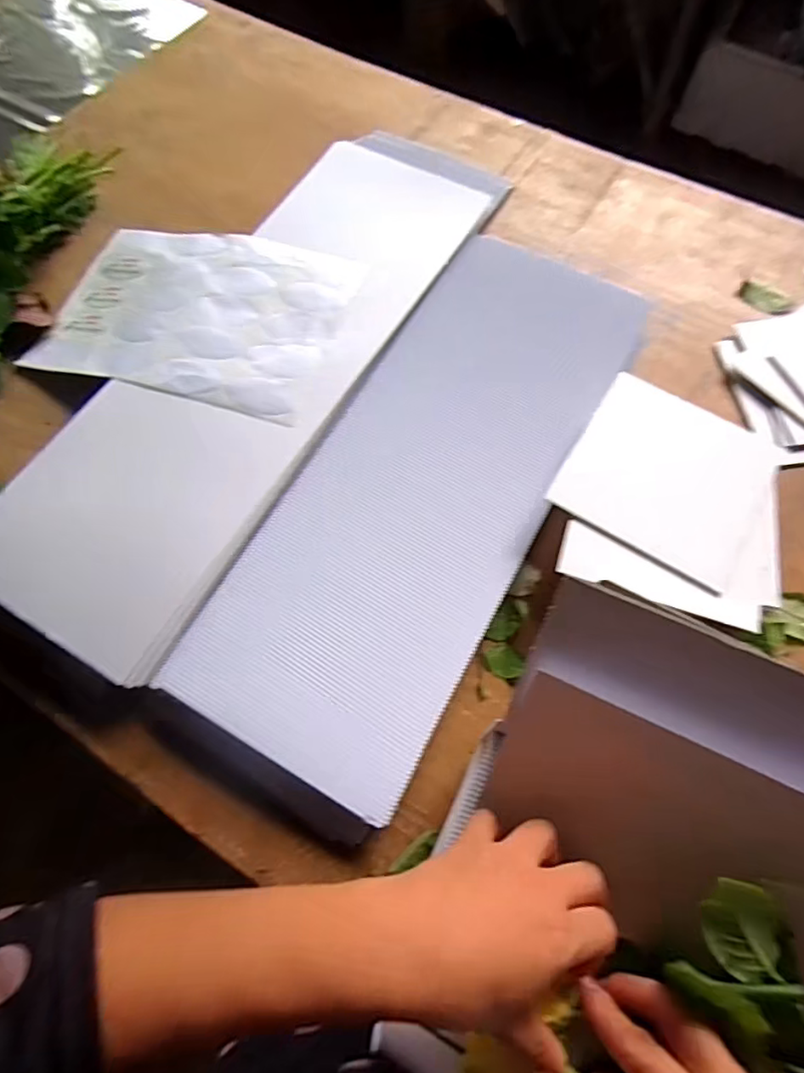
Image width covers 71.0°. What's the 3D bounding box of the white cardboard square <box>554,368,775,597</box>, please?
[{"bbox_3d":[0.230,-0.054,0.491,0.154,0.010,0.150,31,72,12],"label":"white cardboard square"}]

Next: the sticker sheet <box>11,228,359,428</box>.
[{"bbox_3d":[-0.218,-0.245,0.608,0.315,0.038,0.233,15,70,7],"label":"sticker sheet"}]

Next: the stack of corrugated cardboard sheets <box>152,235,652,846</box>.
[{"bbox_3d":[0.029,-0.048,0.533,0.226,0.060,0.588,28,72,11],"label":"stack of corrugated cardboard sheets"}]

